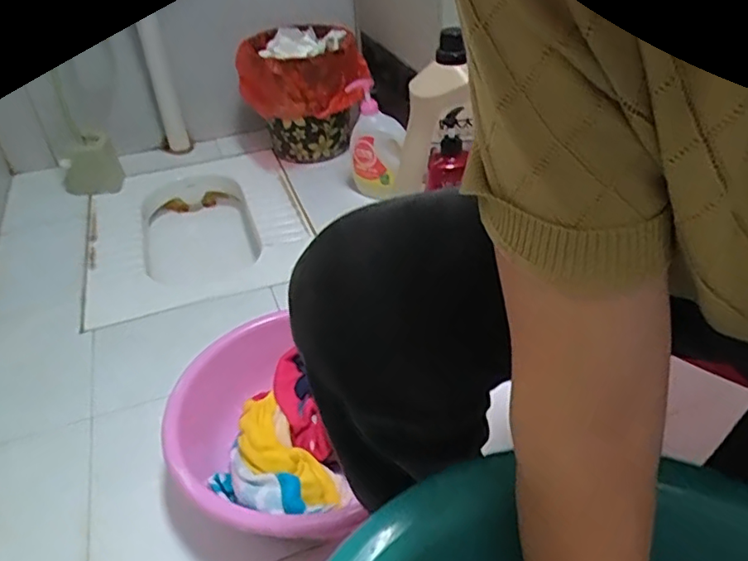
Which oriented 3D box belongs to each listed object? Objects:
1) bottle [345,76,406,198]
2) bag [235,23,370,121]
[{"bbox_3d":[-0.004,-0.298,1.213,0.119,0.223,0.079,-6,12,-4],"label":"bottle"},{"bbox_3d":[-0.161,-0.477,1.319,0.258,0.164,0.256,3,38,9],"label":"bag"}]

